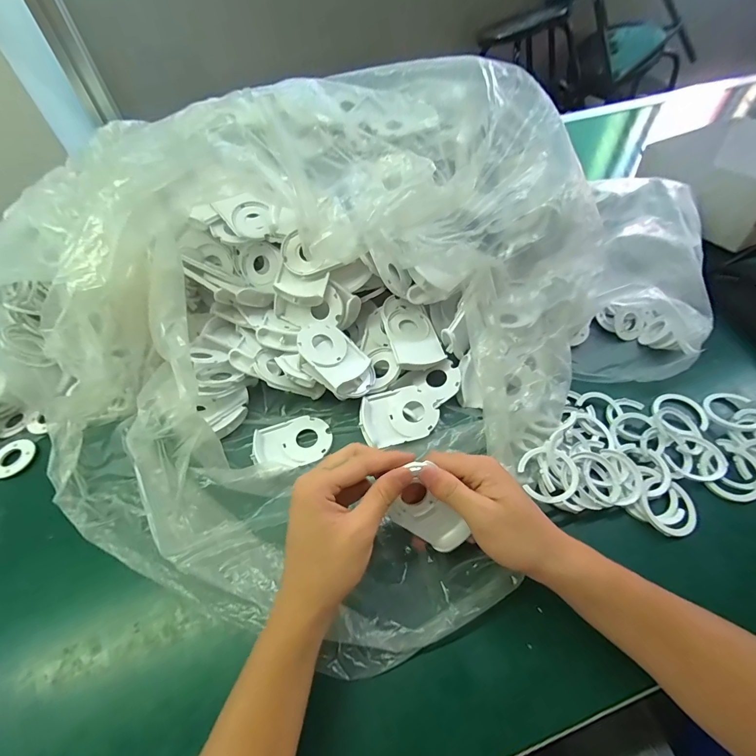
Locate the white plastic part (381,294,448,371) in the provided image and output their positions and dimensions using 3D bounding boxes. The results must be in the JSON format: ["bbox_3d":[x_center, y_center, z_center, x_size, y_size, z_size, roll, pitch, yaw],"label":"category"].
[{"bbox_3d":[0.038,-0.056,0.432,0.057,0.021,0.099,-14,53,-7],"label":"white plastic part"}]

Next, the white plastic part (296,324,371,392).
[{"bbox_3d":[-0.051,-0.025,0.404,0.075,0.015,0.058,44,51,8],"label":"white plastic part"}]

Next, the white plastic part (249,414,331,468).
[{"bbox_3d":[-0.091,0.068,0.397,0.081,0.014,0.057,-22,55,-12],"label":"white plastic part"}]

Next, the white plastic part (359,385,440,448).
[{"bbox_3d":[0.022,0.040,0.397,0.080,0.009,0.057,-15,70,-1],"label":"white plastic part"}]

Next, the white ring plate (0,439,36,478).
[{"bbox_3d":[-0.399,0.087,0.410,0.041,0.007,0.044,-2,53,2],"label":"white ring plate"}]

